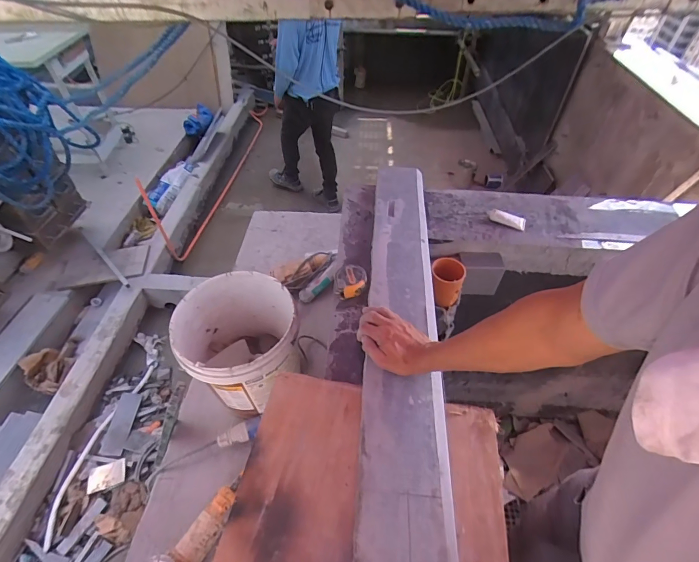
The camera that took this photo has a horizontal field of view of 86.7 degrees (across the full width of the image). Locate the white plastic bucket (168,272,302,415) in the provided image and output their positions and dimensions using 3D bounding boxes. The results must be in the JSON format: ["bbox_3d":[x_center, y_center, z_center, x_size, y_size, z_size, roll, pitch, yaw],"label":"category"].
[{"bbox_3d":[-0.283,0.186,1.010,0.287,0.289,0.296,0,48,0],"label":"white plastic bucket"}]

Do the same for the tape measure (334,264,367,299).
[{"bbox_3d":[0.002,0.000,0.803,0.068,0.032,0.070,4,48,3],"label":"tape measure"}]

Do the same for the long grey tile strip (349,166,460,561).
[{"bbox_3d":[0.110,0.069,0.765,0.141,0.026,1.155,6,45,1],"label":"long grey tile strip"}]

